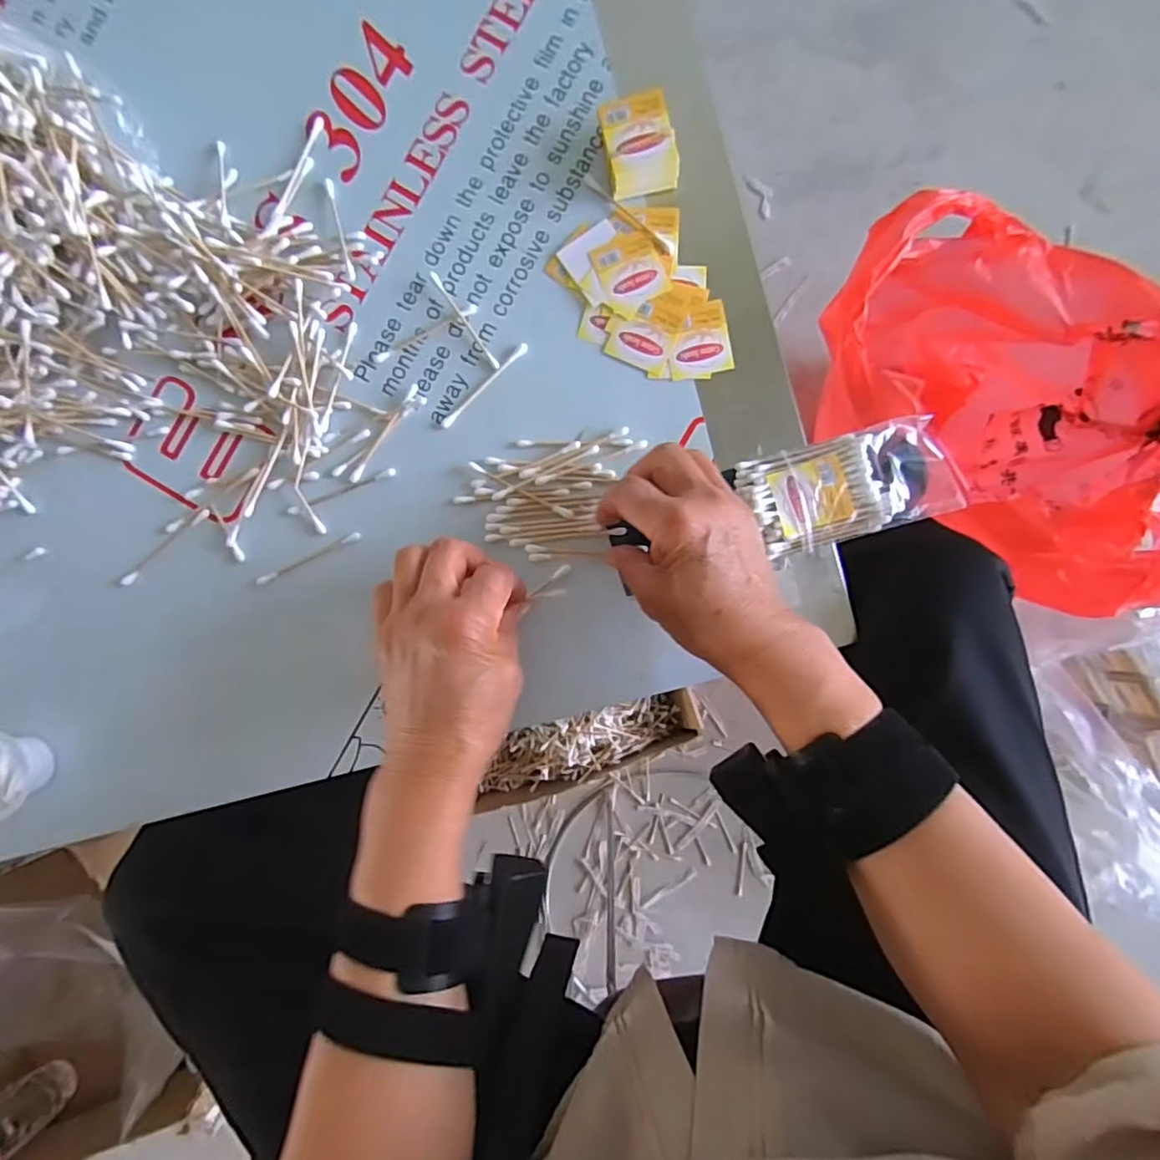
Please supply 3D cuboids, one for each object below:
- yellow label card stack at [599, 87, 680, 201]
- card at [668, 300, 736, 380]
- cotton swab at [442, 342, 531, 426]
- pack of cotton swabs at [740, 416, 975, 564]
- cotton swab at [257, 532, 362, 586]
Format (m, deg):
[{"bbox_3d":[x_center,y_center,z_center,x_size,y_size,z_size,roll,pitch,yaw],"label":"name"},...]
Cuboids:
[{"bbox_3d":[0.036,-0.266,0.375,0.041,0.023,0.051,-14,88,3],"label":"yellow label card stack"},{"bbox_3d":[0.074,-0.151,0.381,0.039,0.004,0.043,-10,89,3],"label":"card"},{"bbox_3d":[-0.061,-0.124,0.388,0.073,0.004,0.007,-44,88,0],"label":"cotton swab"},{"bbox_3d":[0.163,-0.058,0.368,0.119,0.013,0.060,-16,88,1],"label":"pack of cotton swabs"},{"bbox_3d":[-0.176,-0.014,0.394,0.073,0.004,0.006,-25,88,0],"label":"cotton swab"}]

